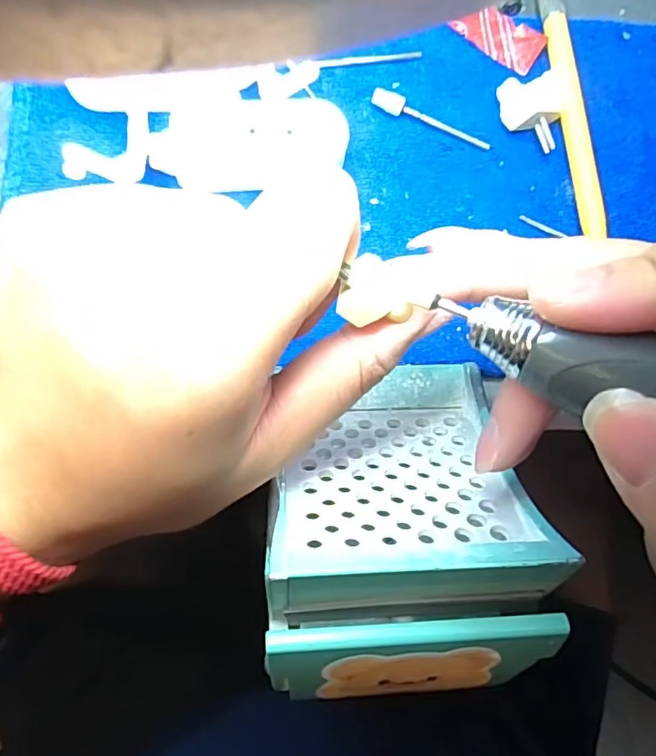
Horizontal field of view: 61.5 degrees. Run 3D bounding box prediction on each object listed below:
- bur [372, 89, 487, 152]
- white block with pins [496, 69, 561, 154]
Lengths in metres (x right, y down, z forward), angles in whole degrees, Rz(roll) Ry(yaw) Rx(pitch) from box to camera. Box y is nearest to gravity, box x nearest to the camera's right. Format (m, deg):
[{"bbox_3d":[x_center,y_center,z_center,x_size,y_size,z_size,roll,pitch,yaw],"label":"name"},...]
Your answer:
[{"bbox_3d":[0.040,-0.099,0.213,0.049,0.006,0.006,22,83,-1],"label":"bur"},{"bbox_3d":[0.080,-0.102,0.213,0.024,0.009,0.031,-15,85,-5],"label":"white block with pins"}]

